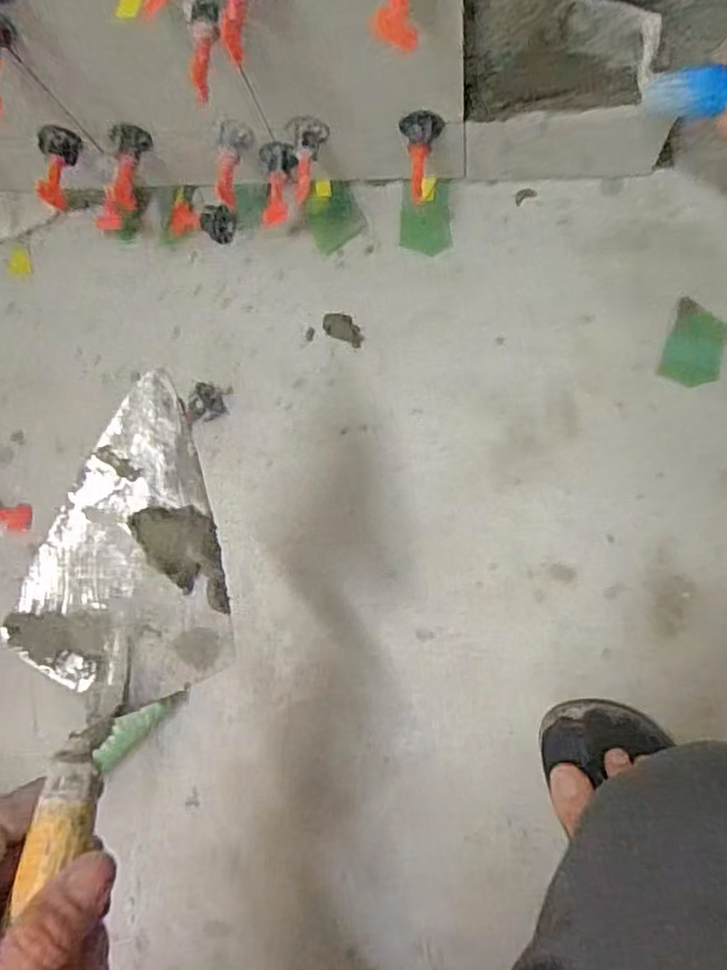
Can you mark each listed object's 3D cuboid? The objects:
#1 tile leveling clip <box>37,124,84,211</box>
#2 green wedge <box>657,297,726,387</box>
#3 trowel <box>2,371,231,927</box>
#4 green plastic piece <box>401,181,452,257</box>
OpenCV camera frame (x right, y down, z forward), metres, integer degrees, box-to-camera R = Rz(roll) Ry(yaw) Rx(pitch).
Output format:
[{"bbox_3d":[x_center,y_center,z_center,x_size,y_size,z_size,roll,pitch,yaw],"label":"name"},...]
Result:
[{"bbox_3d":[-0.250,-0.259,0.533,0.023,0.031,0.058,22,88,9],"label":"tile leveling clip"},{"bbox_3d":[0.266,-0.112,0.525,0.044,0.004,0.065,20,88,9],"label":"green wedge"},{"bbox_3d":[-0.124,0.125,0.289,0.097,0.058,0.343,1,68,8],"label":"trowel"},{"bbox_3d":[0.053,-0.230,0.562,0.042,0.011,0.063,0,85,8],"label":"green plastic piece"}]

